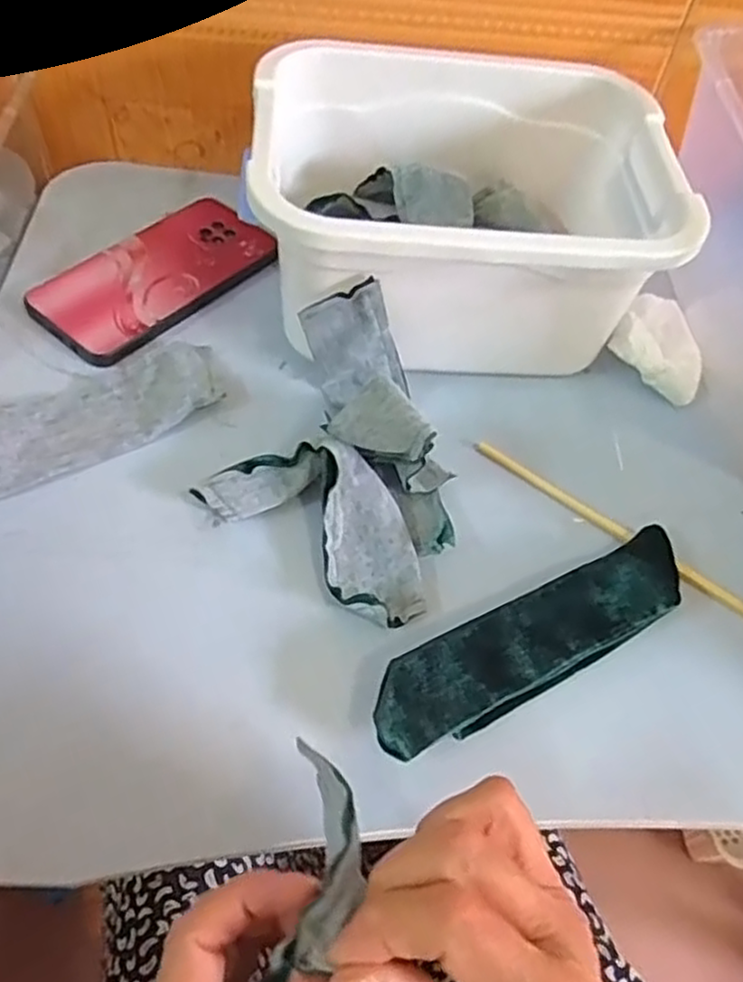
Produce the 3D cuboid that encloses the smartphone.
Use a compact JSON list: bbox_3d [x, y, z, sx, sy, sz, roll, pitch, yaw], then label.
[{"bbox_3d":[-0.144,-0.148,0.496,0.081,0.015,0.164,37,62,18],"label":"smartphone"}]

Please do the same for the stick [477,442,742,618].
[{"bbox_3d":[0.162,0.033,0.426,0.231,0.009,0.010,34,61,16],"label":"stick"}]

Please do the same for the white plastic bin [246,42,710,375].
[{"bbox_3d":[0.054,-0.180,0.473,0.249,0.119,0.193,1,57,-4],"label":"white plastic bin"}]

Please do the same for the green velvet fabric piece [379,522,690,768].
[{"bbox_3d":[0.086,0.074,0.367,0.191,0.023,0.044,-24,63,-19],"label":"green velvet fabric piece"}]

